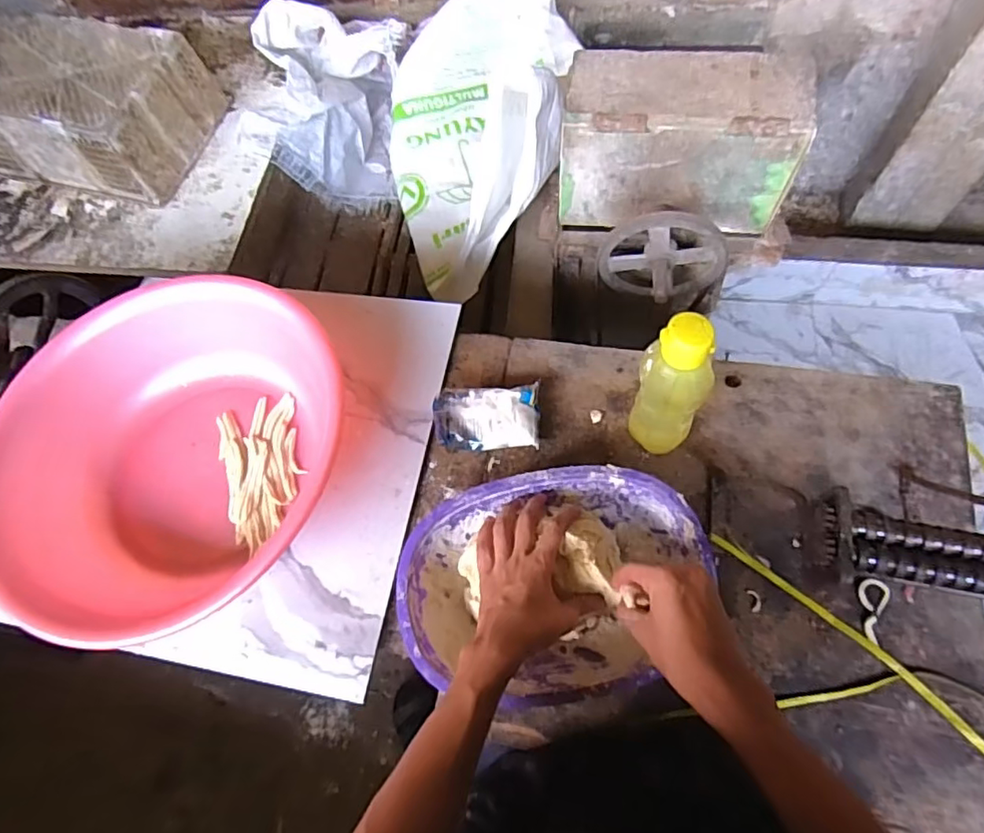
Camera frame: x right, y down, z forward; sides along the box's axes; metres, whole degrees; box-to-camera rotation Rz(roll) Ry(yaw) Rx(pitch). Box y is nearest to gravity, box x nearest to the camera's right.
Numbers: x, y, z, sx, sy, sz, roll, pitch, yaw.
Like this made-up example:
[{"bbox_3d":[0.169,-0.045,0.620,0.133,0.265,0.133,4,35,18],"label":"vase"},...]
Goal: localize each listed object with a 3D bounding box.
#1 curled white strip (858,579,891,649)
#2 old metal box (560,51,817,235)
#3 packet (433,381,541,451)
[{"bbox_3d":[0.388,0.198,0.610,0.030,0.005,0.064,24,69,13],"label":"curled white strip"},{"bbox_3d":[0.292,-0.432,0.948,0.356,0.226,0.130,5,66,6],"label":"old metal box"},{"bbox_3d":[-0.006,0.002,0.724,0.126,0.037,0.076,0,65,3],"label":"packet"}]

